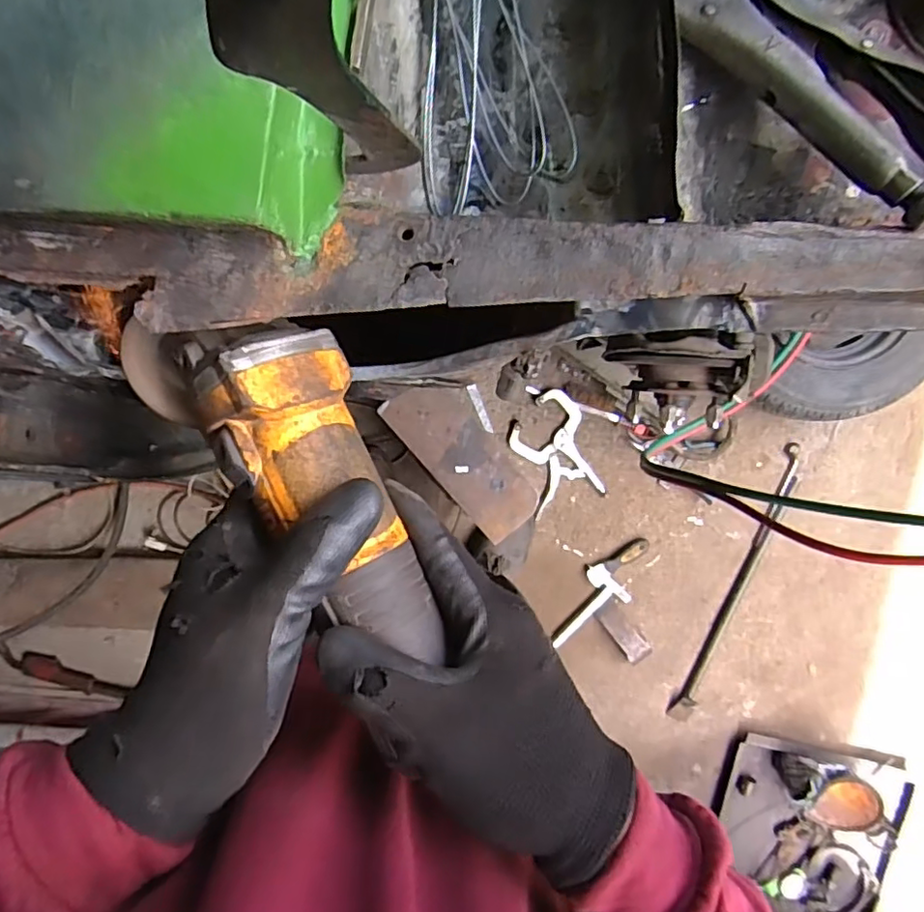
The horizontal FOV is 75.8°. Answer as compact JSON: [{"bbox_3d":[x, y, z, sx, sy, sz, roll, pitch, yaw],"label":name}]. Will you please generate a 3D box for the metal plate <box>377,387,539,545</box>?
[{"bbox_3d":[0.007,0.002,1.056,0.131,0.015,0.316,-40,97,3],"label":"metal plate"}]

